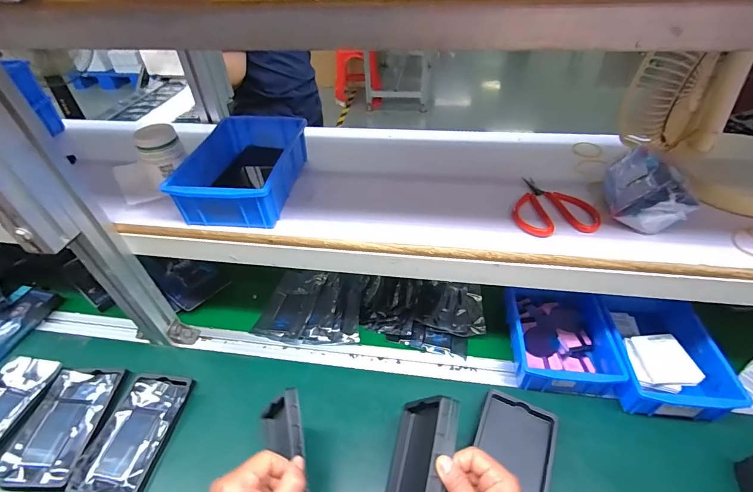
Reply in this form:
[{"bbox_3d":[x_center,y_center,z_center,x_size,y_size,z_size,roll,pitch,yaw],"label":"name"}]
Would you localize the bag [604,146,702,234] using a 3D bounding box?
[{"bbox_3d":[0.329,-0.069,0.449,0.074,0.068,0.098,10,45,13],"label":"bag"}]

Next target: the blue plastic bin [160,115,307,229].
[{"bbox_3d":[-0.181,-0.111,0.523,0.129,0.060,0.203,5,44,7],"label":"blue plastic bin"}]

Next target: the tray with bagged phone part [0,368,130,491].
[{"bbox_3d":[-0.439,0.249,0.524,0.103,0.017,0.157,2,45,4],"label":"tray with bagged phone part"}]

